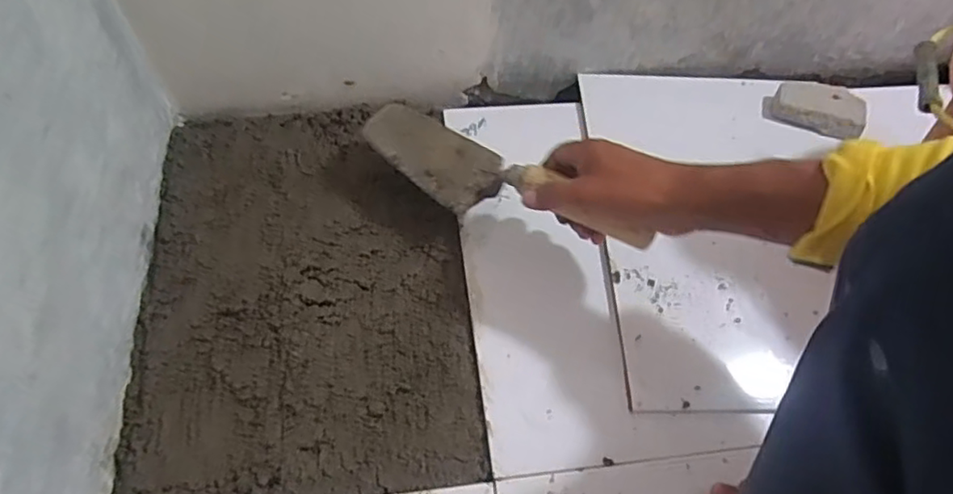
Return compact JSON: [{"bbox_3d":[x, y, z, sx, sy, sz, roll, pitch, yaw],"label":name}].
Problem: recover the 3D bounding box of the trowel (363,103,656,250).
[{"bbox_3d":[0.022,-0.061,0.557,0.287,0.049,0.082,26,61,23],"label":"trowel"}]

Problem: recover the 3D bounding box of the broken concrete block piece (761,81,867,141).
[{"bbox_3d":[0.395,-0.162,0.702,0.108,0.034,0.063,18,60,6],"label":"broken concrete block piece"}]

